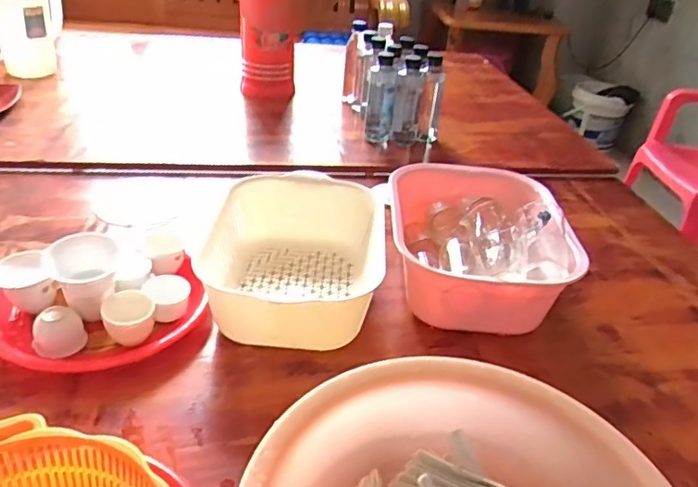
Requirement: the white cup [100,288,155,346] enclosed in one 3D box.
[{"bbox_3d":[-0.250,0.085,0.653,0.053,0.049,0.041,-13,38,-25],"label":"white cup"}]

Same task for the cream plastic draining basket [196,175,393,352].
[{"bbox_3d":[-0.069,0.014,0.758,0.209,0.088,0.264,5,34,1],"label":"cream plastic draining basket"}]

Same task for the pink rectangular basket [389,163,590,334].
[{"bbox_3d":[0.171,-0.004,0.777,0.218,0.120,0.264,1,34,-5],"label":"pink rectangular basket"}]

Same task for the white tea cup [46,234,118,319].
[{"bbox_3d":[-0.304,0.048,0.669,0.076,0.096,0.065,-10,36,-21],"label":"white tea cup"}]

